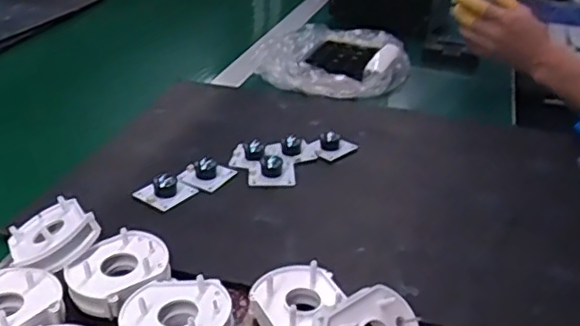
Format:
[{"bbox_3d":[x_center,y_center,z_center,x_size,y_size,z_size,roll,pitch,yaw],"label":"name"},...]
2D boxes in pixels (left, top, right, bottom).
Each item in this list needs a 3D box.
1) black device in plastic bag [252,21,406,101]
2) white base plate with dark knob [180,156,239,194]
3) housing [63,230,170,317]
[{"bbox_3d":[0.071,-0.152,0.881,0.183,0.032,0.226,13,31,19],"label":"black device in plastic bag"},{"bbox_3d":[-0.080,0.008,0.597,0.040,0.022,0.043,14,31,21],"label":"white base plate with dark knob"},{"bbox_3d":[-0.123,0.083,0.451,0.066,0.035,0.066,2,29,-1],"label":"housing"}]

